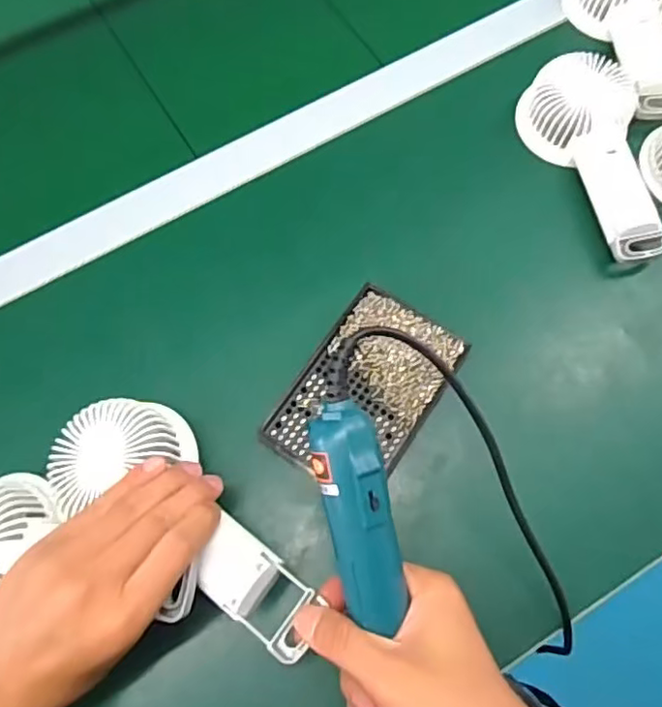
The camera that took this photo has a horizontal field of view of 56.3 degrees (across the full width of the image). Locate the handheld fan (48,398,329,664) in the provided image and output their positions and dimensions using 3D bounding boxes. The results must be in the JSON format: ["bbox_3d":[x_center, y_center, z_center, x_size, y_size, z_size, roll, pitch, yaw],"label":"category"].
[{"bbox_3d":[-0.086,0.099,0.364,0.191,0.040,0.082,37,75,18],"label":"handheld fan"}]

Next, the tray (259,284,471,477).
[{"bbox_3d":[0.025,0.028,0.436,0.087,0.024,0.135,32,74,12],"label":"tray"}]

